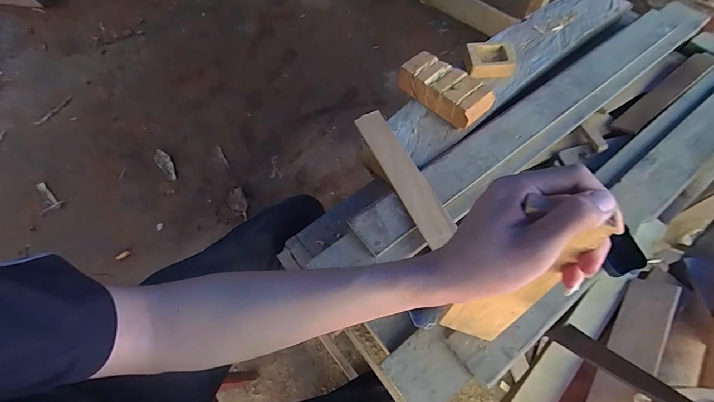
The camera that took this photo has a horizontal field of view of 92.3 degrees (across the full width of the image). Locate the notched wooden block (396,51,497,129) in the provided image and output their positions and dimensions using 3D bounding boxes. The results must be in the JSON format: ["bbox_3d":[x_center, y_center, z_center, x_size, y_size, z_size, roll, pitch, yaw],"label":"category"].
[{"bbox_3d":[0.149,-0.189,0.585,0.153,0.046,0.073,40,69,20],"label":"notched wooden block"}]

